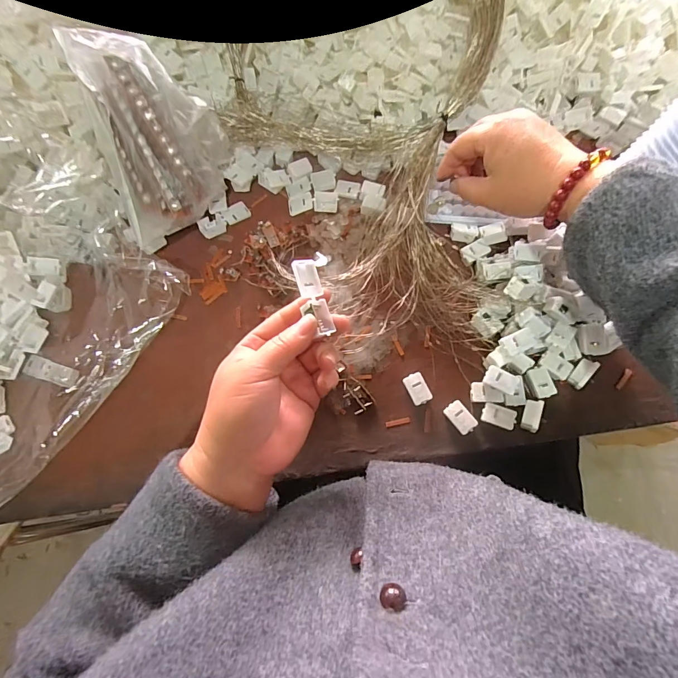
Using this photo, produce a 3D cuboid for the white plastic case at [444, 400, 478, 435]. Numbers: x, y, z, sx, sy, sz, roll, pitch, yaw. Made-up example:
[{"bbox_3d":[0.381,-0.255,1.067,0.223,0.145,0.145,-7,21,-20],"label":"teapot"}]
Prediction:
[{"bbox_3d":[0.107,0.070,0.329,0.018,0.012,0.027,-36,75,-8],"label":"white plastic case"}]

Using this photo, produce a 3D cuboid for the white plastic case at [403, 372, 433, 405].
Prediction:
[{"bbox_3d":[0.071,0.046,0.338,0.019,0.011,0.027,-23,74,-5],"label":"white plastic case"}]

